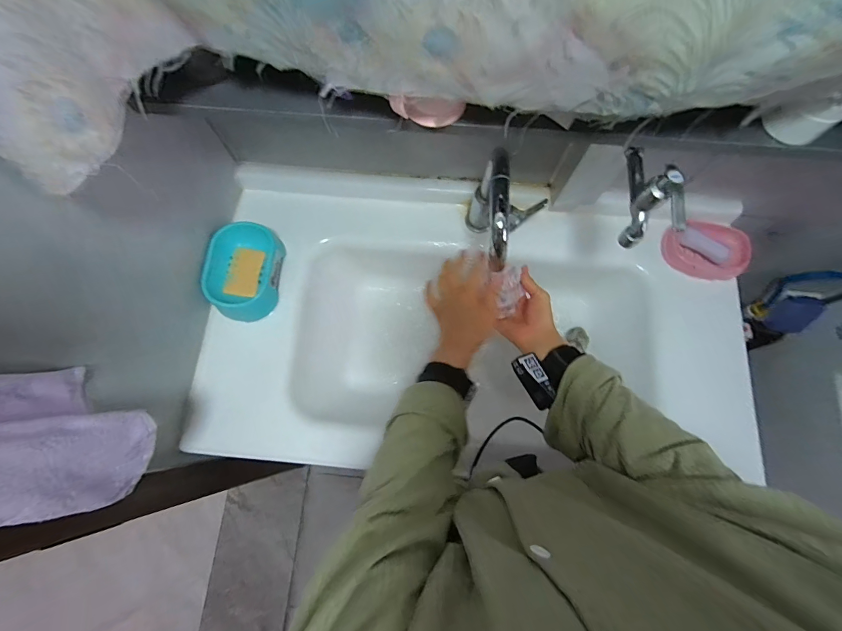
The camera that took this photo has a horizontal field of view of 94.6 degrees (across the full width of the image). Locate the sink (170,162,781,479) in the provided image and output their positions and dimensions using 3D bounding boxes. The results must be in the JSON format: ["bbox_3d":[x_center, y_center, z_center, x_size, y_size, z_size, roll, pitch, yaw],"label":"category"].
[{"bbox_3d":[0.088,0.031,0.700,0.897,0.195,0.475,6,74,2],"label":"sink"}]

